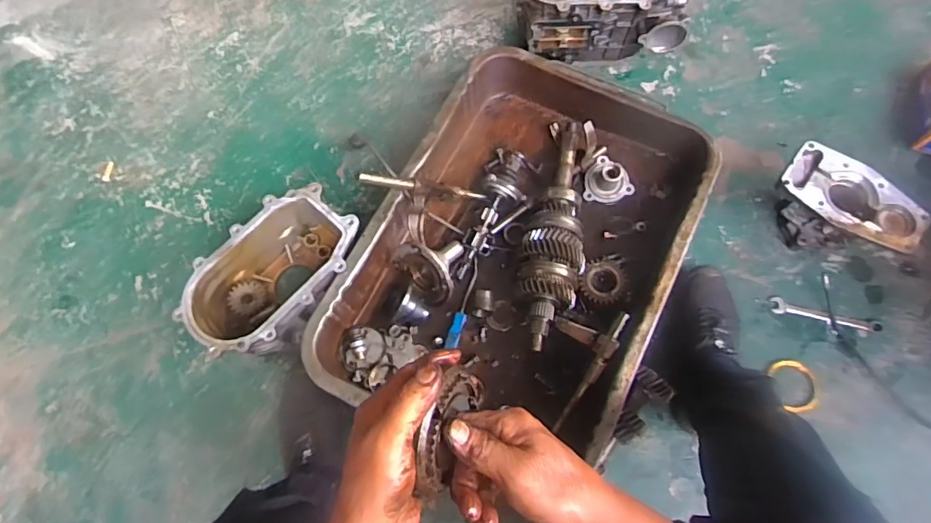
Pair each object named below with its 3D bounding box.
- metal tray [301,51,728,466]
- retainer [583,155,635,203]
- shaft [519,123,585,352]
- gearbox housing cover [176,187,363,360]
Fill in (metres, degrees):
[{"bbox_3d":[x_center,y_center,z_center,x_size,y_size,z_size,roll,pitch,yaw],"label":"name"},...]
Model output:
[{"bbox_3d":[0.094,-0.023,0.854,0.452,0.117,0.625,25,73,9],"label":"metal tray"},{"bbox_3d":[0.252,-0.142,0.915,0.083,0.064,0.080,0,71,1],"label":"retainer"},{"bbox_3d":[0.145,-0.055,0.865,0.098,0.103,0.402,8,71,4],"label":"shaft"},{"bbox_3d":[-0.290,0.026,0.836,0.164,0.129,0.272,39,76,13],"label":"gearbox housing cover"}]

